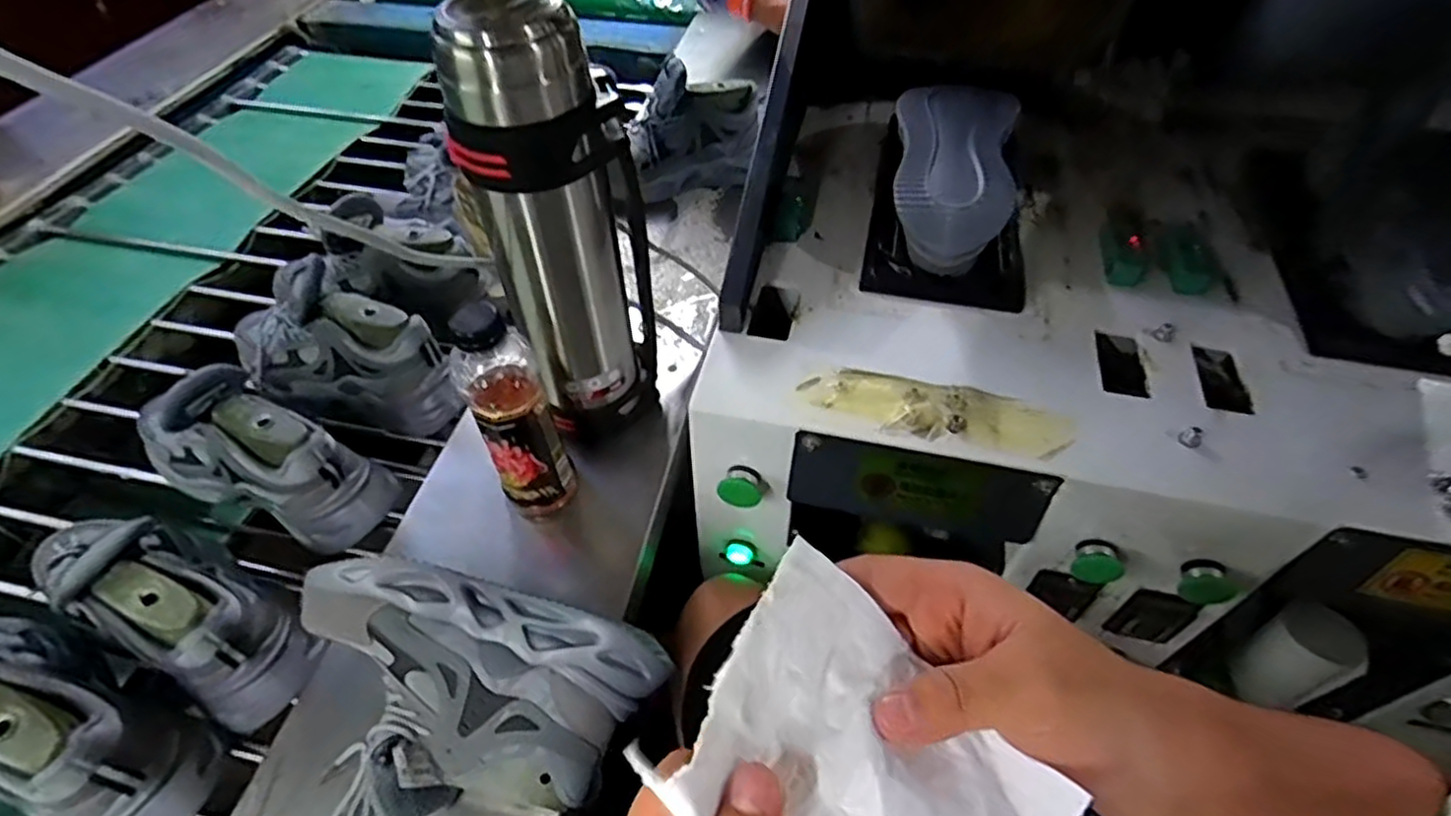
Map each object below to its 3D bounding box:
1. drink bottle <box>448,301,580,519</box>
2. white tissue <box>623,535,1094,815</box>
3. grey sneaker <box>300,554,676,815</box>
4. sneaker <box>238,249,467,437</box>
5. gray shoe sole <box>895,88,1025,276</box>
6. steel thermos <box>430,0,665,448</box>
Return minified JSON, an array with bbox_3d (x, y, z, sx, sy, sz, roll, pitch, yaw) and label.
[{"bbox_3d":[-0.185,0.010,0.616,0.073,0.228,0.059,-18,54,-16],"label":"drink bottle"},{"bbox_3d":[0.043,0.125,0.230,0.128,0.036,0.097,45,58,4],"label":"white tissue"},{"bbox_3d":[-0.183,0.212,0.517,0.271,0.103,0.156,2,51,1],"label":"grey sneaker"},{"bbox_3d":[-0.423,-0.063,0.755,0.274,0.148,0.099,19,53,13],"label":"sneaker"},{"bbox_3d":[0.213,-0.218,0.684,0.115,0.108,0.222,13,52,9],"label":"gray shoe sole"},{"bbox_3d":[-0.138,-0.135,0.624,0.099,0.414,0.127,27,55,19],"label":"steel thermos"}]

